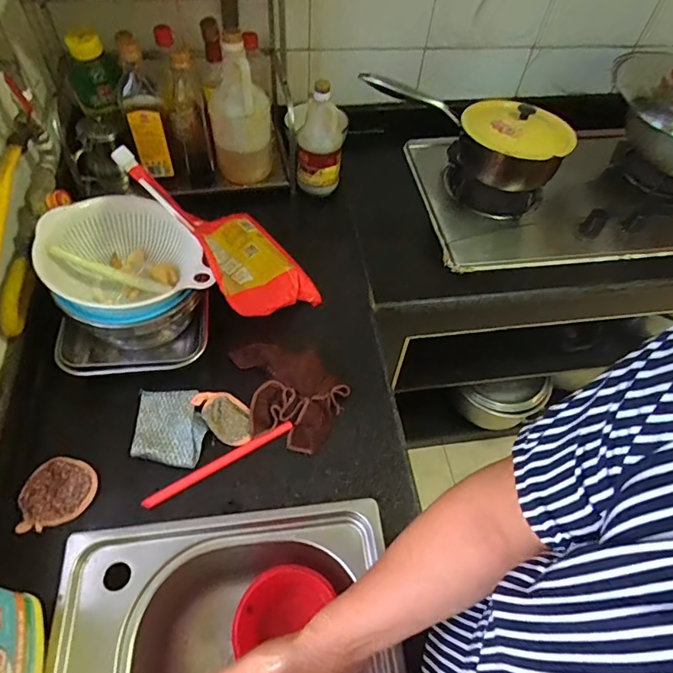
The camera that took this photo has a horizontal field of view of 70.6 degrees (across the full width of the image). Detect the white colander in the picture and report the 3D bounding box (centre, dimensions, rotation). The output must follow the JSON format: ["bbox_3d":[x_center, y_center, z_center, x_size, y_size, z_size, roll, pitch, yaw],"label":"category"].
[{"bbox_3d":[-0.305,-0.109,0.695,0.209,0.092,0.203,2,55,-3],"label":"white colander"}]

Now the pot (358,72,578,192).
[{"bbox_3d":[0.331,-0.361,0.921,0.199,0.140,0.171,31,59,16],"label":"pot"}]

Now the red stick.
[{"bbox_3d":[-0.158,0.173,0.654,0.216,0.008,0.016,-26,61,-20],"label":"red stick"}]

